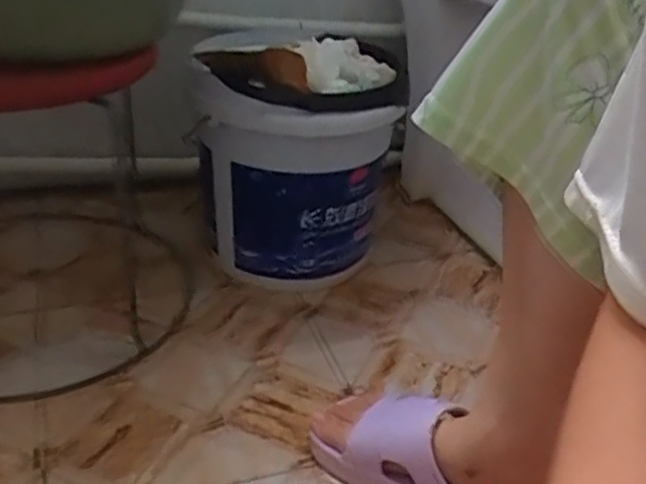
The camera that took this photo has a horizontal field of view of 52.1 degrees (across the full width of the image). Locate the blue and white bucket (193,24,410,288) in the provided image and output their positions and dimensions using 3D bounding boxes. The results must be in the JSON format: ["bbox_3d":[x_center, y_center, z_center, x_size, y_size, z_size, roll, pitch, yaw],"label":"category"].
[{"bbox_3d":[-0.038,-0.093,0.844,0.243,0.306,0.213,7,30,3],"label":"blue and white bucket"}]

